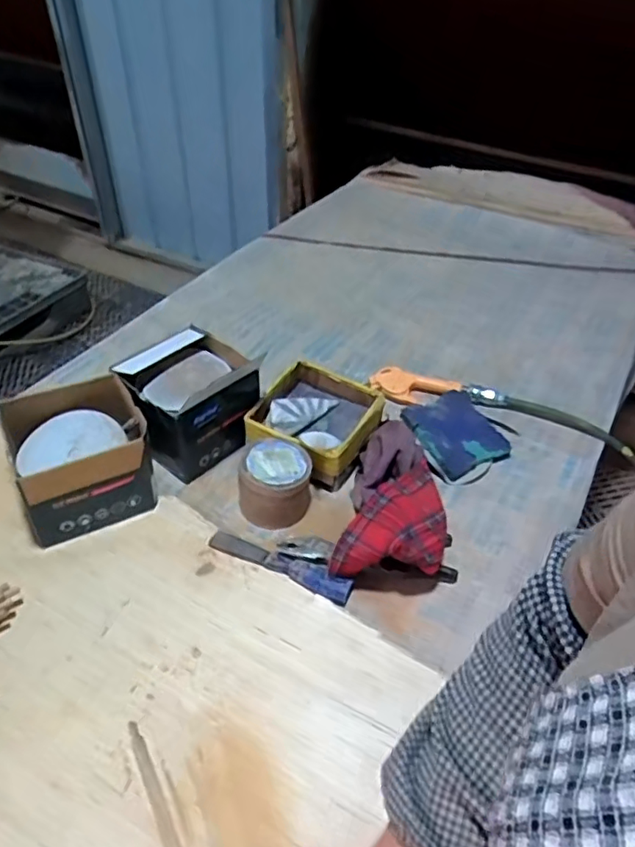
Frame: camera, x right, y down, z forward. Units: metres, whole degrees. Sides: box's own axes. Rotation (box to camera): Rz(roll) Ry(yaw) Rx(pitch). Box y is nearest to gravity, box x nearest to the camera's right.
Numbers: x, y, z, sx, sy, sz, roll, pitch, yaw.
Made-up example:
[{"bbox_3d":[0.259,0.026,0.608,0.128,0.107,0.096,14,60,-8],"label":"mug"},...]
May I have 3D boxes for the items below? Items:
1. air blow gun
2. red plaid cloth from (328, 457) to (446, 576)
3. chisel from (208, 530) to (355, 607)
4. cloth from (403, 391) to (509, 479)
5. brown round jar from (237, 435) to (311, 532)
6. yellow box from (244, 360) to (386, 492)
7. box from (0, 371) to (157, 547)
[{"bbox_3d":[0.170,-0.045,0.847,0.184,0.025,0.061,17,46,14],"label":"air blow gun"},{"bbox_3d":[0.100,0.108,0.638,0.096,0.072,0.176,24,47,22],"label":"red plaid cloth"},{"bbox_3d":[-0.042,0.152,0.644,0.169,0.018,0.027,21,46,17],"label":"chisel"},{"bbox_3d":[0.186,0.009,0.784,0.111,0.026,0.120,-20,49,-22],"label":"cloth"},{"bbox_3d":[-0.049,0.067,0.682,0.076,0.061,0.084,25,48,21],"label":"brown round jar"},{"bbox_3d":[-0.003,-0.004,0.758,0.140,0.069,0.141,20,46,17],"label":"yellow box"},{"bbox_3d":[-0.272,0.038,0.680,0.136,0.107,0.140,-21,49,-23],"label":"box"}]

